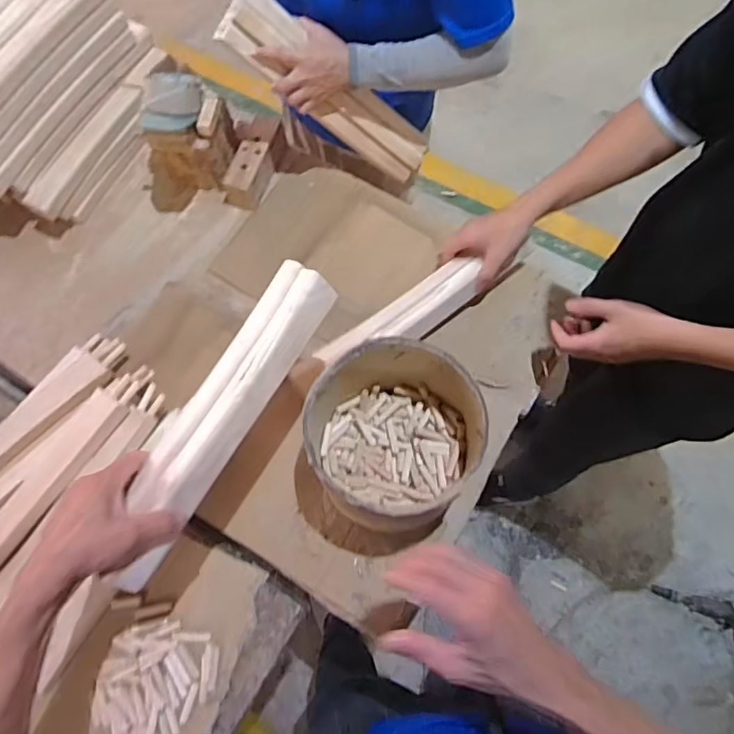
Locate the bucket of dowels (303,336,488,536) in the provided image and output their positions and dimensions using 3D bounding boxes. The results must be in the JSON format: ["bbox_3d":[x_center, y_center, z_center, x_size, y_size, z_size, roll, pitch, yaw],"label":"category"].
[{"bbox_3d":[0.026,0.091,0.688,0.196,0.184,0.206,0,71,1],"label":"bucket of dowels"}]

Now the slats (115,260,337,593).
[{"bbox_3d":[-0.156,0.046,0.557,0.075,0.038,0.362,28,75,10],"label":"slats"}]

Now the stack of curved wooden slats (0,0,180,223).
[{"bbox_3d":[-0.572,-0.448,0.885,0.296,0.223,0.390,24,73,9],"label":"stack of curved wooden slats"}]

